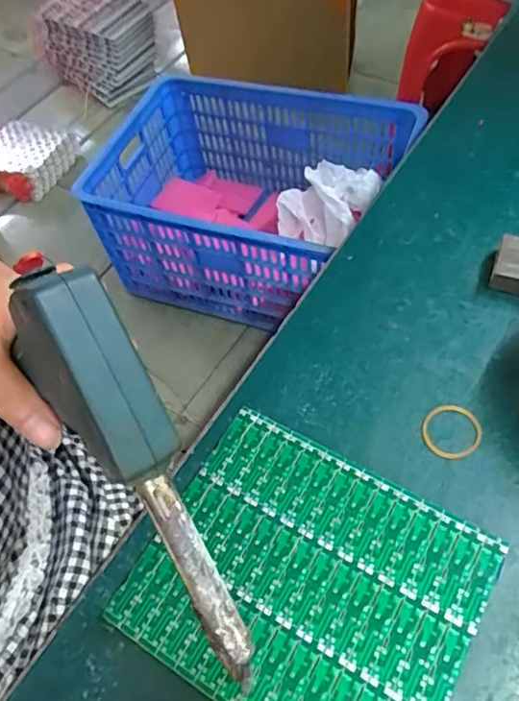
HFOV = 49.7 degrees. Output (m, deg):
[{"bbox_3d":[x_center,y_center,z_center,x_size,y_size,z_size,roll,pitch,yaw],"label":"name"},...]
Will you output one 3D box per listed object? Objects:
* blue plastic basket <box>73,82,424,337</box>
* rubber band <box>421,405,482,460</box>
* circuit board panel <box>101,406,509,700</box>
[{"bbox_3d":[-0.018,-0.318,1.178,0.585,0.259,0.395,16,61,17],"label":"blue plastic basket"},{"bbox_3d":[0.106,0.044,0.309,0.031,0.004,0.032,-3,57,5],"label":"rubber band"},{"bbox_3d":[0.021,0.109,0.266,0.149,0.004,0.124,25,64,20],"label":"circuit board panel"}]

